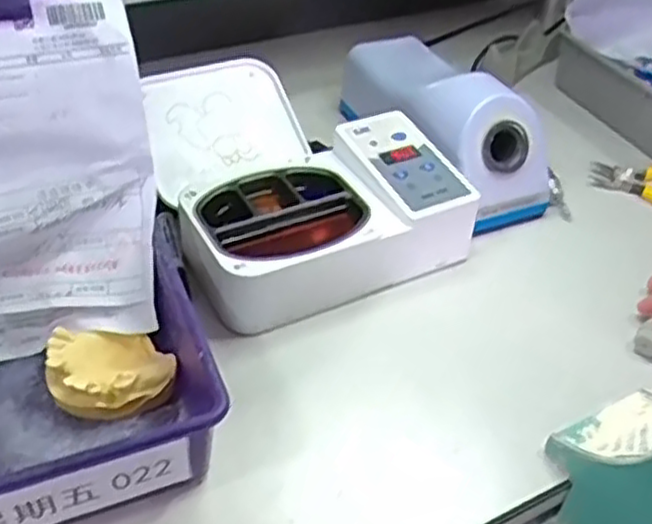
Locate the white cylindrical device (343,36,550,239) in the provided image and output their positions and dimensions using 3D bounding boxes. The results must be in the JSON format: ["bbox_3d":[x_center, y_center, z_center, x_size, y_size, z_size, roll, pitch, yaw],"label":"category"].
[{"bbox_3d":[0.099,-0.126,0.627,0.100,0.078,0.217,-17,45,-22],"label":"white cylindrical device"}]

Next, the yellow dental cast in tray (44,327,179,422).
[{"bbox_3d":[-0.123,0.063,0.428,0.070,0.029,0.050,-2,41,-5],"label":"yellow dental cast in tray"}]

